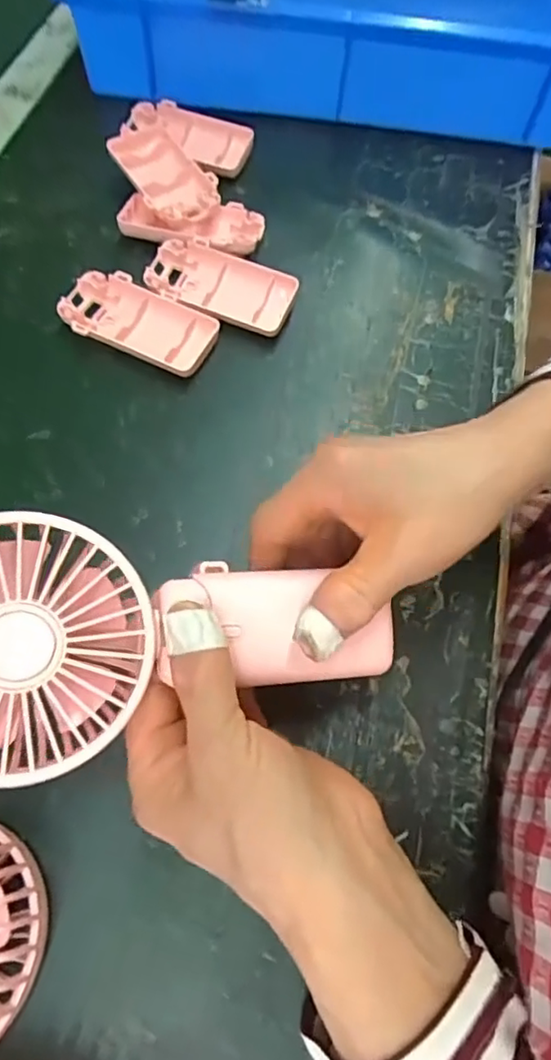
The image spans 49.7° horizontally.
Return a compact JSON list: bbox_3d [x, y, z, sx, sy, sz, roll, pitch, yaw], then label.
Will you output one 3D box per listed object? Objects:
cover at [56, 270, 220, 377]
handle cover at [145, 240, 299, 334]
[{"bbox_3d":[-0.086,-0.129,0.374,0.099,0.017,0.049,25,66,8],"label":"cover"},{"bbox_3d":[-0.036,-0.158,0.390,0.097,0.018,0.050,19,65,5],"label":"handle cover"}]

